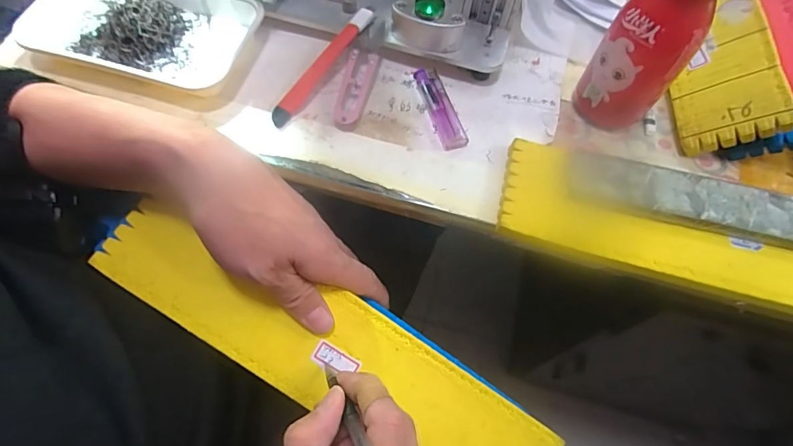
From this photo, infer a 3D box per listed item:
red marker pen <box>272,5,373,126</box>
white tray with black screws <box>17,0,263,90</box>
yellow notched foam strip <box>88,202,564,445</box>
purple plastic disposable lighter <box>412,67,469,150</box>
[{"bbox_3d":[-0.058,-0.123,0.347,0.015,0.014,0.120,33,80,13],"label":"red marker pen"},{"bbox_3d":[-0.203,-0.162,0.352,0.165,0.028,0.093,14,63,4],"label":"white tray with black screws"},{"bbox_3d":[-0.038,0.093,0.298,0.332,0.005,0.077,35,77,-3],"label":"yellow notched foam strip"},{"bbox_3d":[0.036,-0.090,0.339,0.021,0.011,0.075,-13,64,-10],"label":"purple plastic disposable lighter"}]

